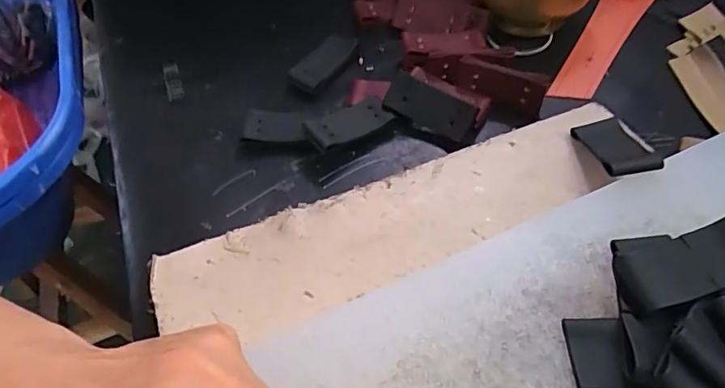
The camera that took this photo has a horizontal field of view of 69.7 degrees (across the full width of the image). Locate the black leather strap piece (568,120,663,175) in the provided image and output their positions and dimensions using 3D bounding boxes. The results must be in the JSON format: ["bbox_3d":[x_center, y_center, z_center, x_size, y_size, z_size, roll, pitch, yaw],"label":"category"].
[{"bbox_3d":[0.146,-0.028,0.302,0.029,0.009,0.063,0,28,3],"label":"black leather strap piece"}]

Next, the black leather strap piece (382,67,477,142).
[{"bbox_3d":[0.046,-0.062,0.368,0.067,0.012,0.029,32,100,15],"label":"black leather strap piece"}]

